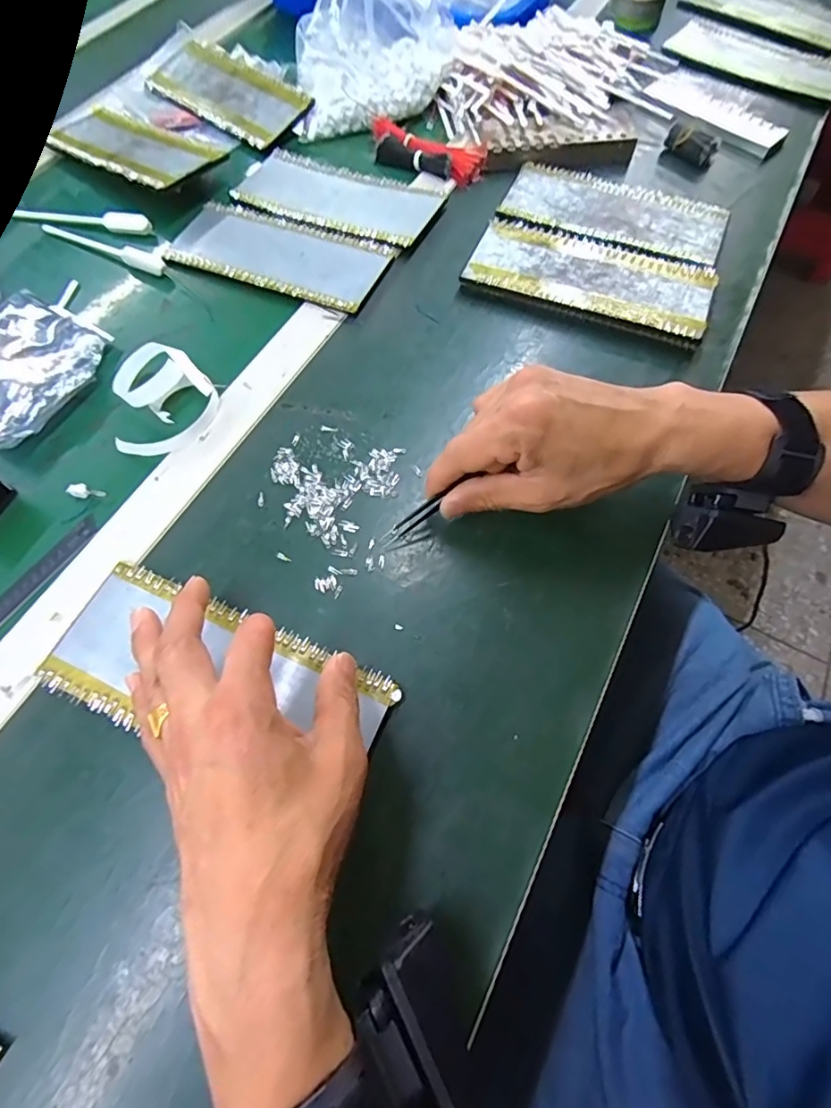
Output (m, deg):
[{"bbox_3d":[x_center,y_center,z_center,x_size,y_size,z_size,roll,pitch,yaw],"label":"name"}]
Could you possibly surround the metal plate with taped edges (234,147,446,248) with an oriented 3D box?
[{"bbox_3d":[-0.077,-0.347,0.500,0.199,0.009,0.087,24,69,13],"label":"metal plate with taped edges"}]

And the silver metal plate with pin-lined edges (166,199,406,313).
[{"bbox_3d":[-0.126,-0.274,0.463,0.201,0.006,0.088,22,68,10],"label":"silver metal plate with pin-lined edges"}]

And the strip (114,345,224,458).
[{"bbox_3d":[-0.188,-0.118,0.386,0.072,0.019,0.086,-9,66,-3],"label":"strip"}]

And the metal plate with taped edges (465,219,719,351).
[{"bbox_3d":[0.148,-0.236,0.438,0.197,0.015,0.094,21,68,10],"label":"metal plate with taped edges"}]

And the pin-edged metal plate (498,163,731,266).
[{"bbox_3d":[0.184,-0.321,0.479,0.198,0.007,0.089,21,68,10],"label":"pin-edged metal plate"}]

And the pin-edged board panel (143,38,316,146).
[{"bbox_3d":[-0.209,-0.509,0.564,0.199,0.008,0.081,37,86,15],"label":"pin-edged board panel"}]

